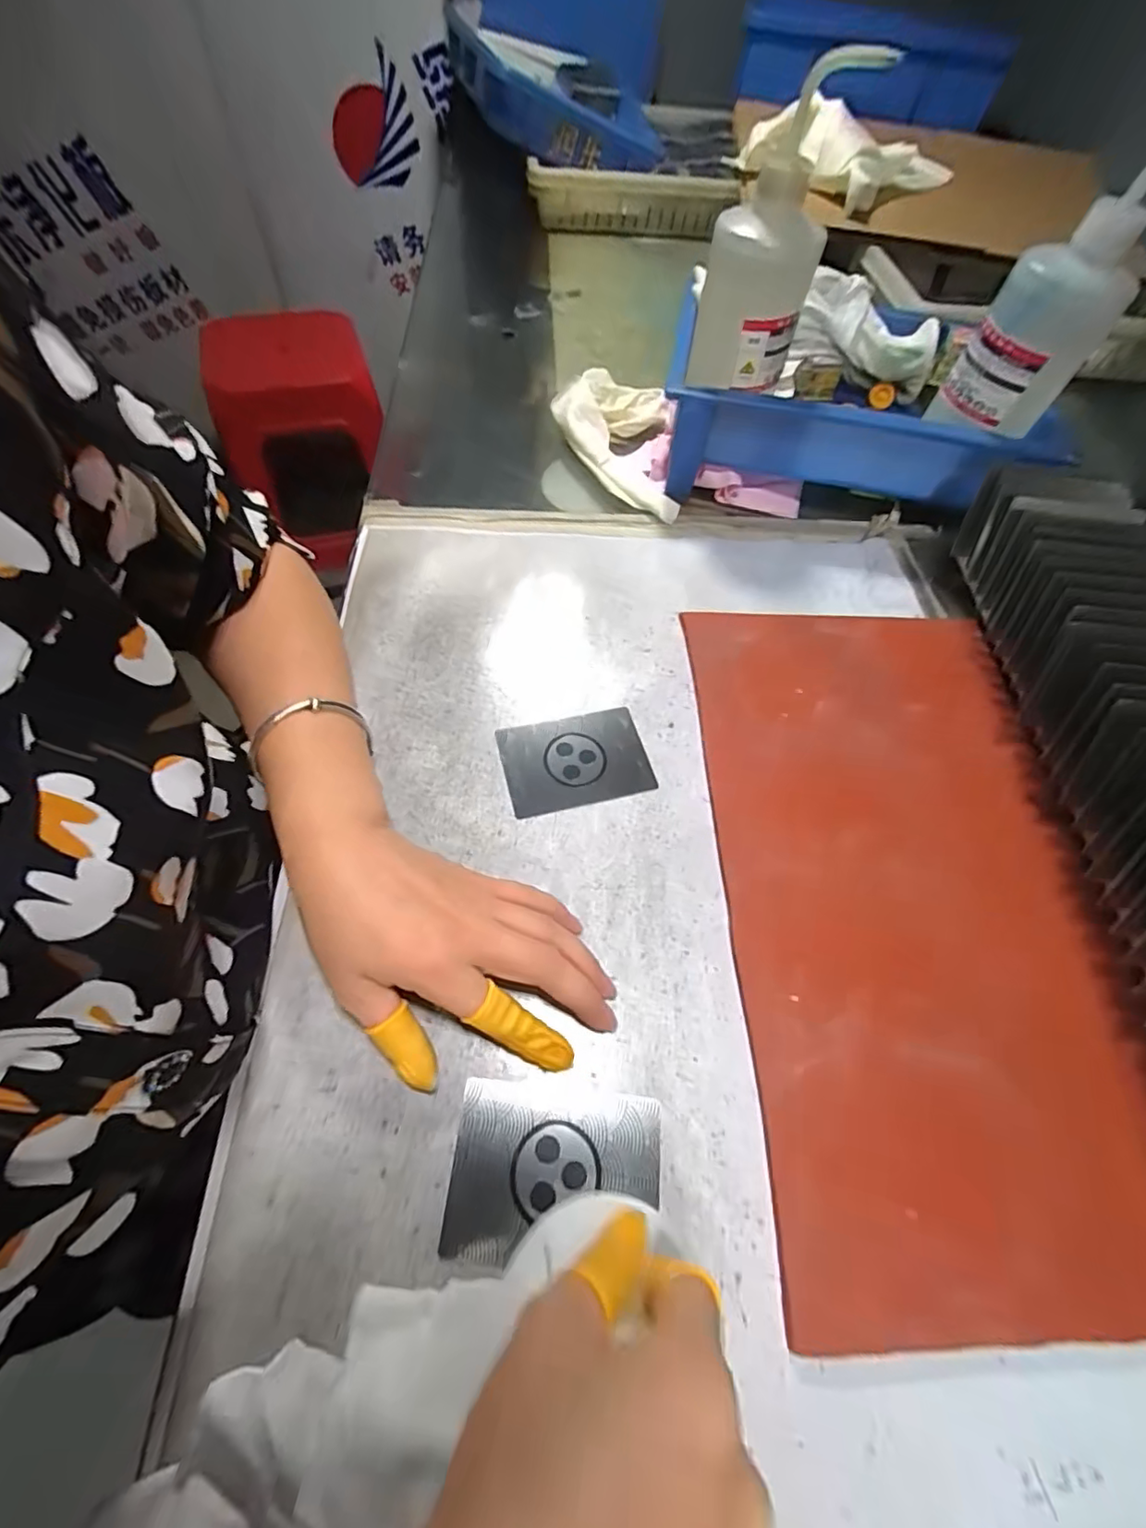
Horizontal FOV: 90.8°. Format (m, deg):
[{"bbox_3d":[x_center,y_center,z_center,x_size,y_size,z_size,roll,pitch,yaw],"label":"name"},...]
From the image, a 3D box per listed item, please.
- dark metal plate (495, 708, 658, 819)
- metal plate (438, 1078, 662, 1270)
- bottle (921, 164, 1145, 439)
[{"bbox_3d":[0.001,-0.003,0.342,0.085,0.004,0.059,-10,61,-10],"label":"dark metal plate"},{"bbox_3d":[-0.007,0.172,0.238,0.087,0.004,0.062,6,59,0],"label":"metal plate"},{"bbox_3d":[0.317,-0.299,0.359,0.094,0.152,0.060,5,59,-1],"label":"bottle"}]

